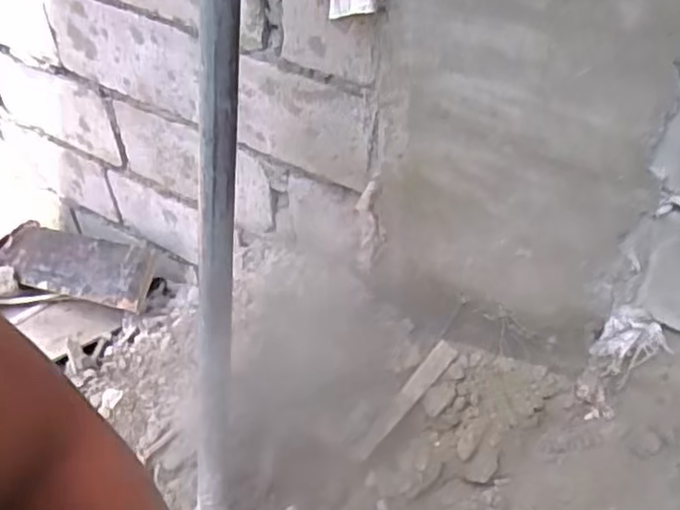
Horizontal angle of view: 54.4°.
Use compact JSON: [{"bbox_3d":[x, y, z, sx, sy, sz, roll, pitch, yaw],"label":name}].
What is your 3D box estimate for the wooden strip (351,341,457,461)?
[{"bbox_3d":[0.115,0.269,1.203,0.038,0.015,0.265,42,95,32],"label":"wooden strip"}]

